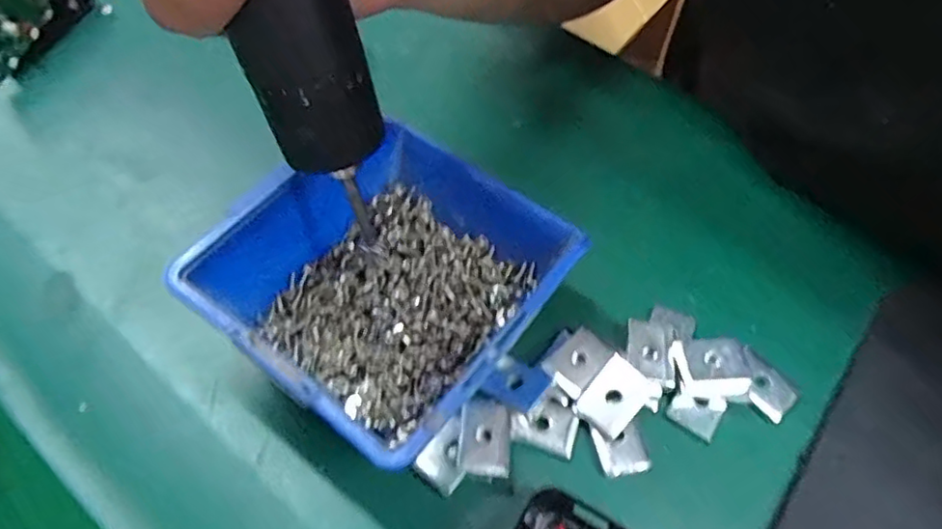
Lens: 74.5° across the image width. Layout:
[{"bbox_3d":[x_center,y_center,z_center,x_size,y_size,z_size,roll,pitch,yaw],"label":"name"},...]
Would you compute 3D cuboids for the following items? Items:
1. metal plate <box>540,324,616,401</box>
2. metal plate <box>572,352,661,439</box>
[{"bbox_3d":[0.044,0.040,0.259,0.020,0.005,0.027,41,65,21],"label":"metal plate"},{"bbox_3d":[0.058,0.053,0.249,0.022,0.005,0.029,38,76,25],"label":"metal plate"}]

